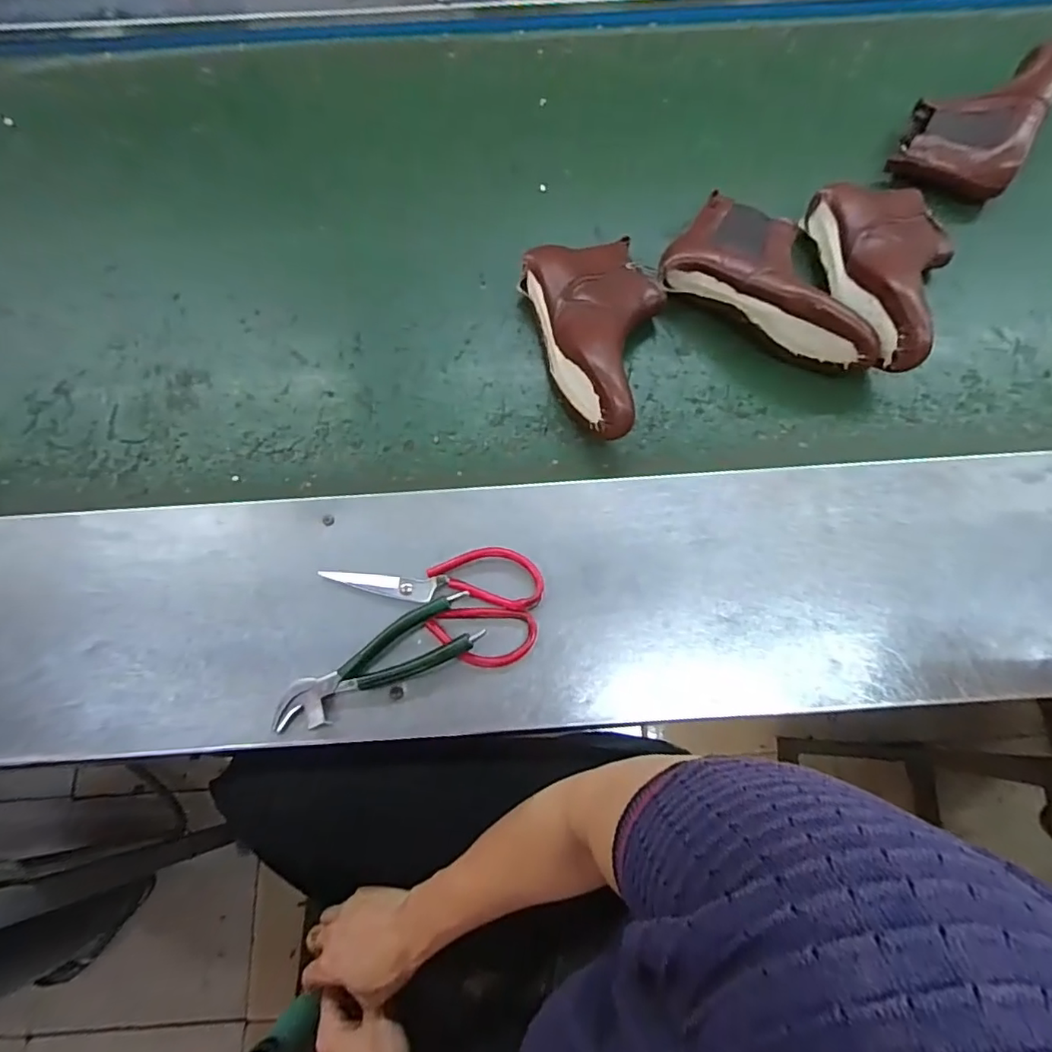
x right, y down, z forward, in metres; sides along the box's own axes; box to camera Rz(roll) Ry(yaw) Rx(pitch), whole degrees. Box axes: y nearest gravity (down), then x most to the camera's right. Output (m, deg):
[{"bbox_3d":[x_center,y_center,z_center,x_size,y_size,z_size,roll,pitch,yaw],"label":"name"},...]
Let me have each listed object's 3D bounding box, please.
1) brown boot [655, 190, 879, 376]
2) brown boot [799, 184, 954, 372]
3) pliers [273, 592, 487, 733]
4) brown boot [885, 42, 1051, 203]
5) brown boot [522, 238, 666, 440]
[{"bbox_3d":[0.289,-0.280,0.632,0.254,0.088,0.137,35,75,11],"label":"brown boot"},{"bbox_3d":[0.423,-0.283,0.632,0.141,0.082,0.245,-7,72,-2],"label":"brown boot"},{"bbox_3d":[-0.134,0.122,0.497,0.192,0.030,0.054,-26,74,-8],"label":"pliers"},{"bbox_3d":[0.576,-0.528,0.718,0.134,0.075,0.235,29,74,9],"label":"brown boot"},{"bbox_3d":[0.094,-0.211,0.615,0.145,0.084,0.250,-16,73,-5],"label":"brown boot"}]

